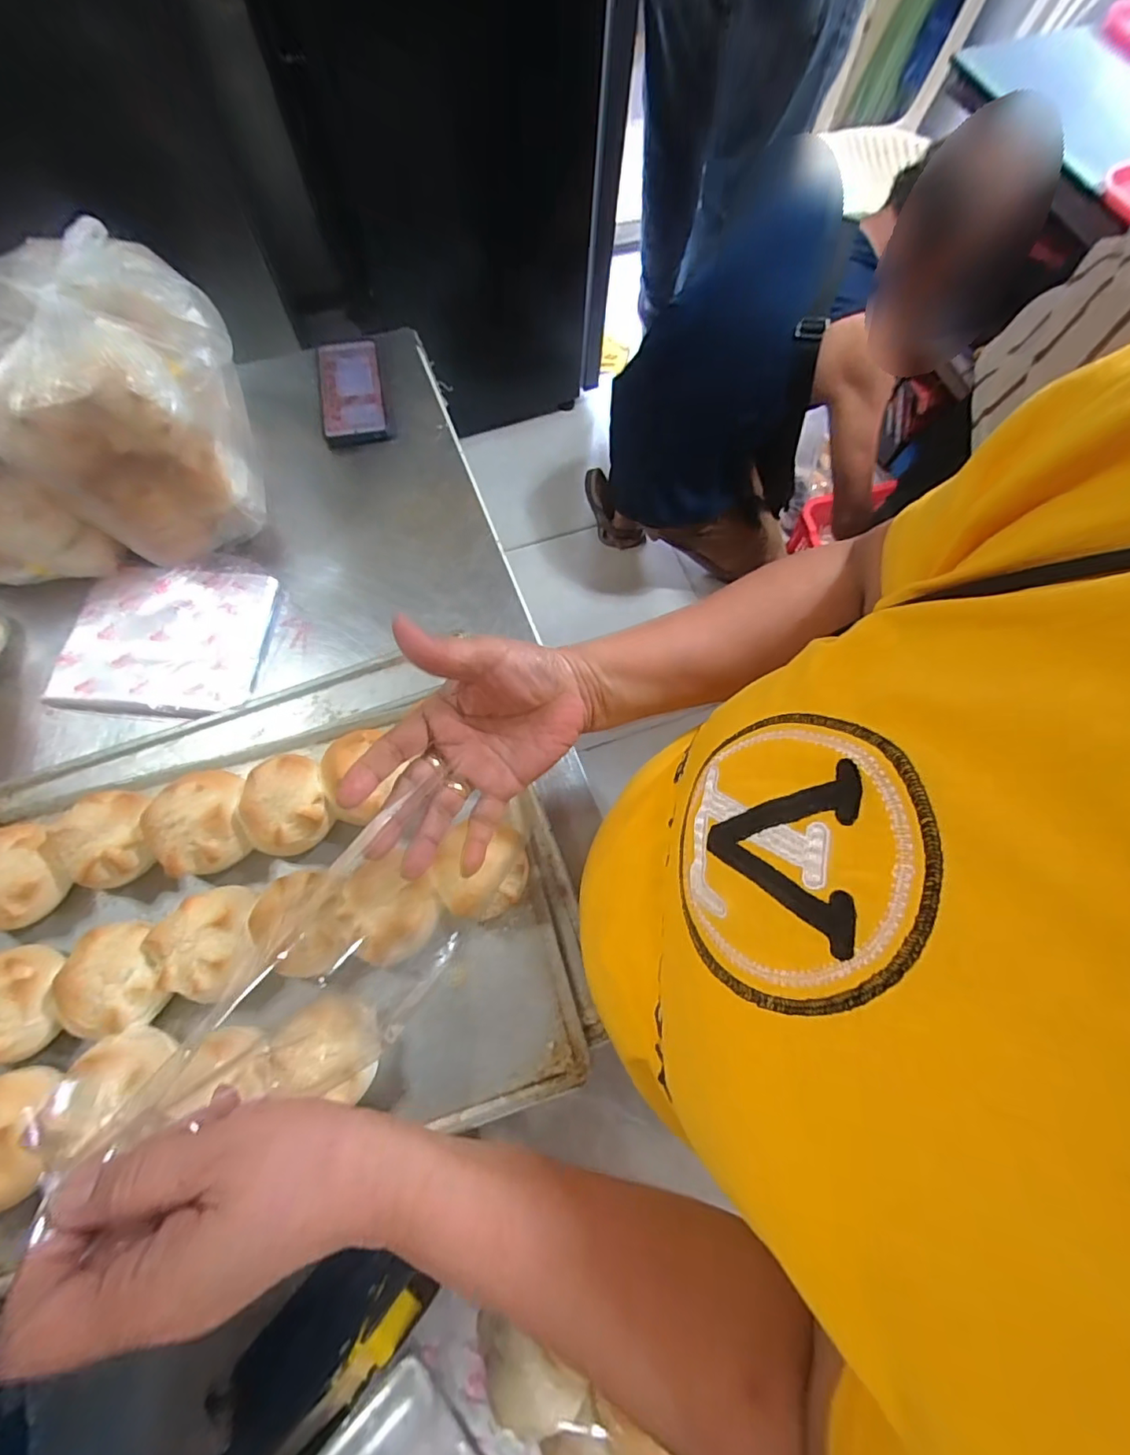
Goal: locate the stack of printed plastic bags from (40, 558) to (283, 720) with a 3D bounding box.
[{"bbox_3d":[-0.404,-0.096,0.543,0.190,0.020,0.164,4,70,0],"label":"stack of printed plastic bags"}]

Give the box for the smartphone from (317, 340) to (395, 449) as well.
[{"bbox_3d":[-0.264,-0.417,0.670,0.076,0.017,0.162,-13,71,-6],"label":"smartphone"}]

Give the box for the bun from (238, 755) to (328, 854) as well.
[{"bbox_3d":[-0.227,0.063,0.444,0.066,0.050,0.076,-17,71,-8],"label":"bun"}]

